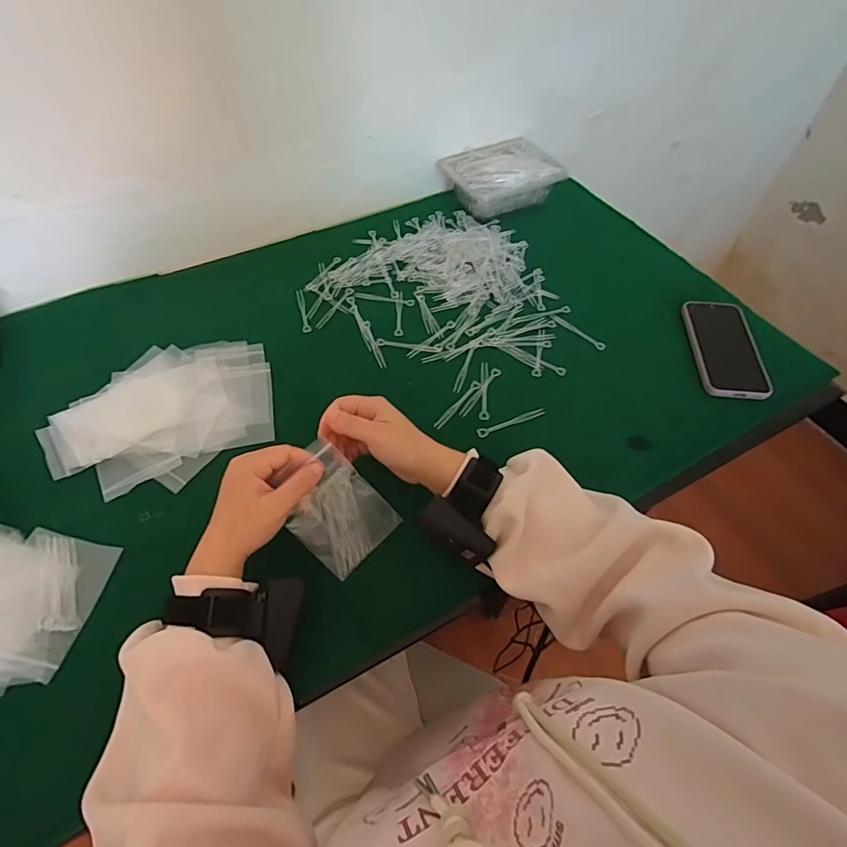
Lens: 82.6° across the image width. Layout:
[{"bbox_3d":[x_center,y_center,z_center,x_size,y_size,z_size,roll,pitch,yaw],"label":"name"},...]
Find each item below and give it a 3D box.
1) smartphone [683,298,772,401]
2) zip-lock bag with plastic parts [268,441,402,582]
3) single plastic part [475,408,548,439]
[{"bbox_3d":[0.393,-0.100,0.625,0.081,0.012,0.162,4,56,2],"label":"smartphone"},{"bbox_3d":[-0.085,0.079,0.451,0.080,0.013,0.114,-43,107,-10],"label":"zip-lock bag with plastic parts"},{"bbox_3d":[0.103,-0.003,0.564,0.085,0.006,0.011,-18,58,-13],"label":"single plastic part"}]

